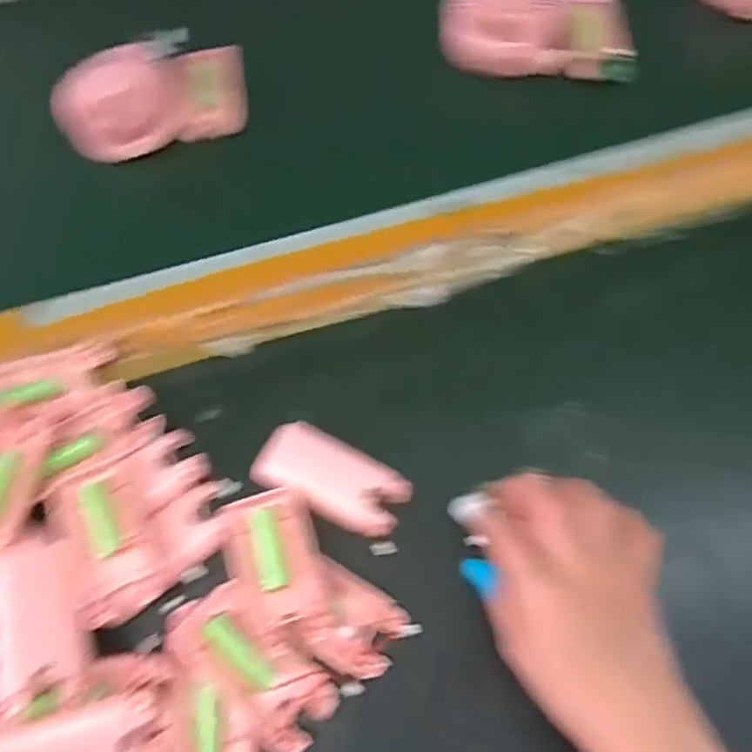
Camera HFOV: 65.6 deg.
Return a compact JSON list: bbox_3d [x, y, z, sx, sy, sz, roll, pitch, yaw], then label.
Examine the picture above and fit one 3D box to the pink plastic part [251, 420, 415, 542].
[{"bbox_3d":[-0.029,0.067,0.388,0.100,0.011,0.052,27,55,8],"label":"pink plastic part"}]

